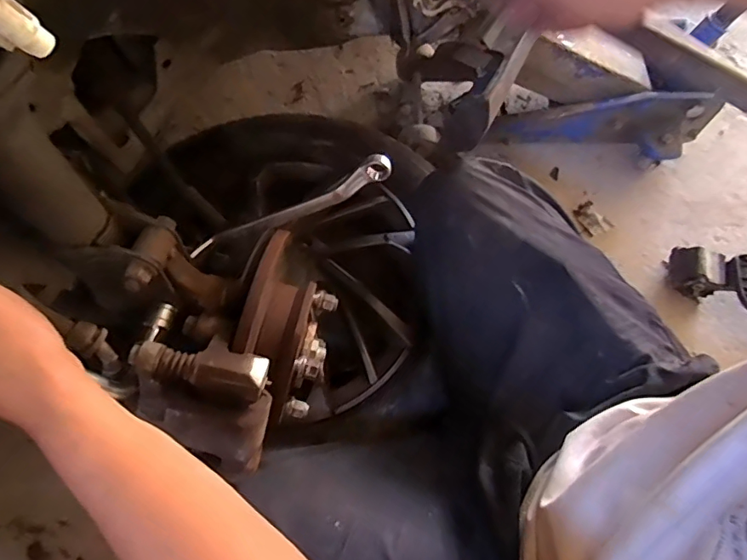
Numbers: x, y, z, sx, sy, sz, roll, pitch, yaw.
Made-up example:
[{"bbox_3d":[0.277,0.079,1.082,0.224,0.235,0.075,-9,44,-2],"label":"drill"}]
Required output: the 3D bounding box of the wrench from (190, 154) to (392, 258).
[{"bbox_3d":[-0.072,-0.058,0.415,0.193,0.019,0.022,-19,69,20],"label":"wrench"}]

